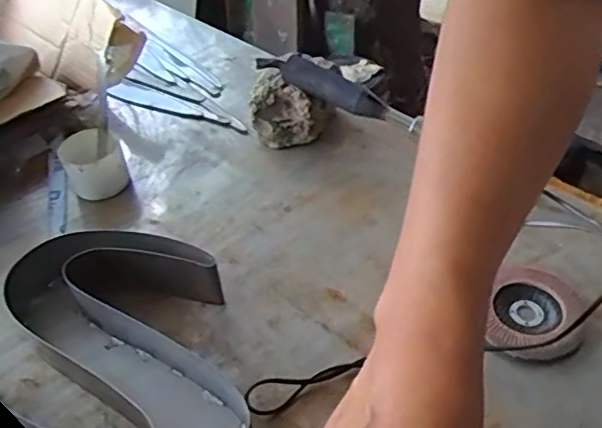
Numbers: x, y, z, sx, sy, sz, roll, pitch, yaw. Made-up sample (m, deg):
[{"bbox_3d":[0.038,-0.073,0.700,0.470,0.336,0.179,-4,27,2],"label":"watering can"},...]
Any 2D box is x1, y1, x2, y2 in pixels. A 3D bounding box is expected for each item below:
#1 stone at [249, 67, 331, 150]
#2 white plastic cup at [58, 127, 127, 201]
[{"bbox_3d":[-0.012,-0.120,0.741,0.088,0.072,0.055,1,44,7],"label":"stone"},{"bbox_3d":[-0.227,-0.057,0.696,0.061,0.062,0.053,-20,45,-15],"label":"white plastic cup"}]

